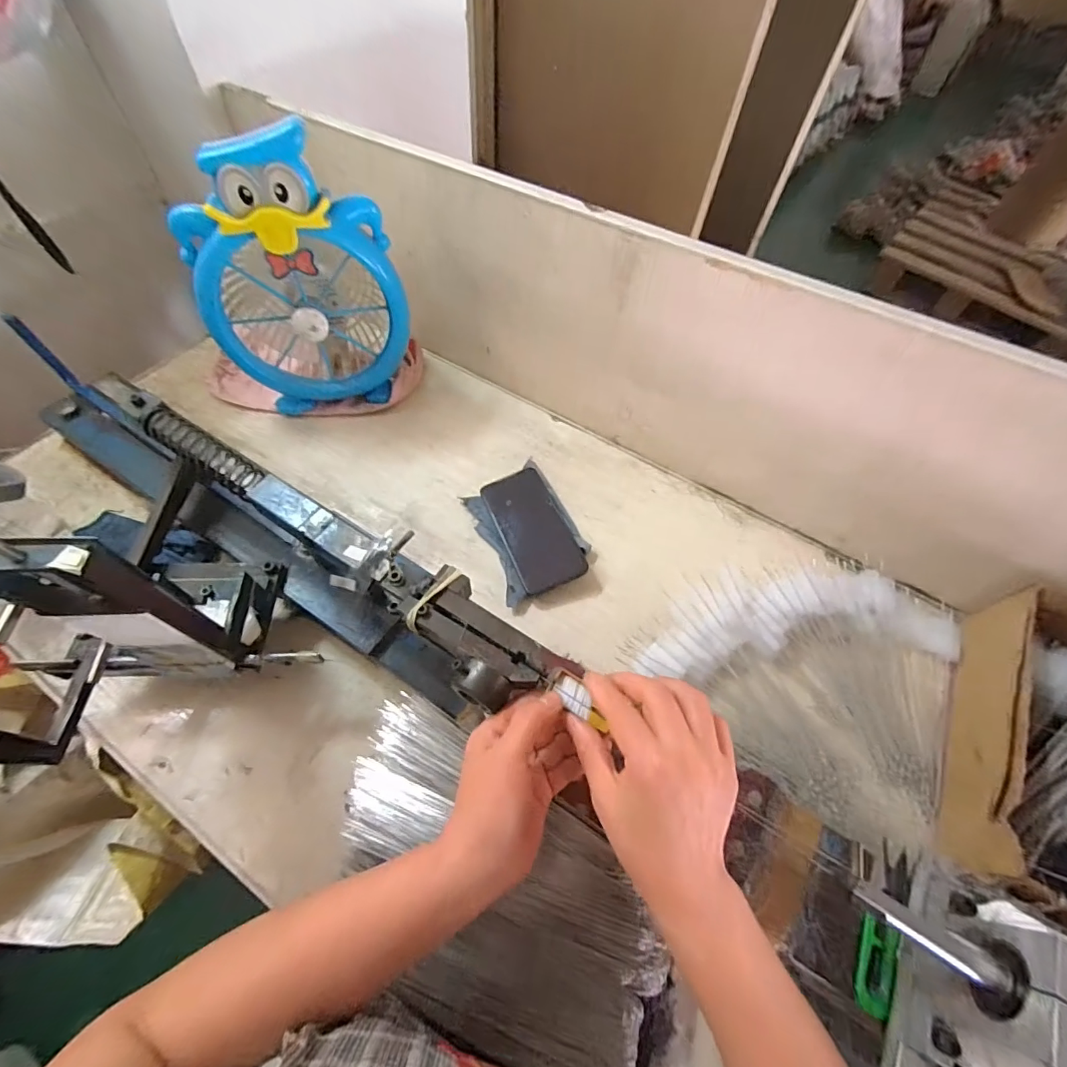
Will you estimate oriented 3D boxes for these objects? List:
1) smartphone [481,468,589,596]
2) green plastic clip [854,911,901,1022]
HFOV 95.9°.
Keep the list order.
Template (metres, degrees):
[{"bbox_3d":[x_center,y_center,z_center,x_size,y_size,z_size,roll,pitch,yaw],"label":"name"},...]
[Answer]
[{"bbox_3d":[-0.002,-0.008,0.573,0.075,0.009,0.157,-27,64,0],"label":"smartphone"},{"bbox_3d":[0.249,0.313,0.349,0.024,0.004,0.059,13,48,40],"label":"green plastic clip"}]

